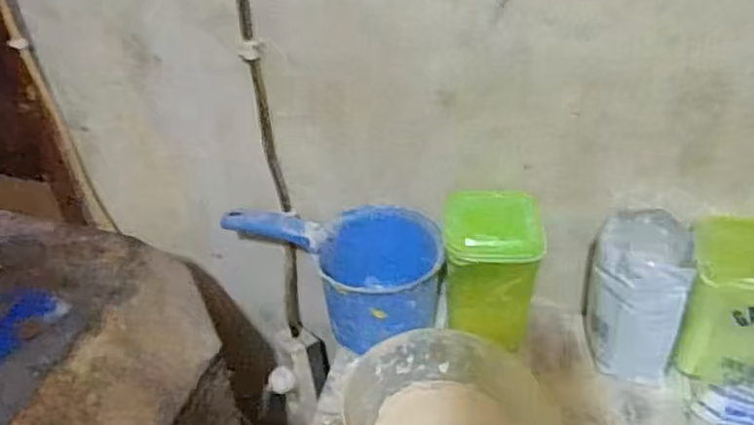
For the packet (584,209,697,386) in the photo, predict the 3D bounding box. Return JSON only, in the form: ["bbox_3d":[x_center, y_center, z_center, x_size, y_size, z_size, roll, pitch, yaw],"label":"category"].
[{"bbox_3d":[0.270,0.090,0.695,0.086,0.160,0.099,8,38,14],"label":"packet"}]

